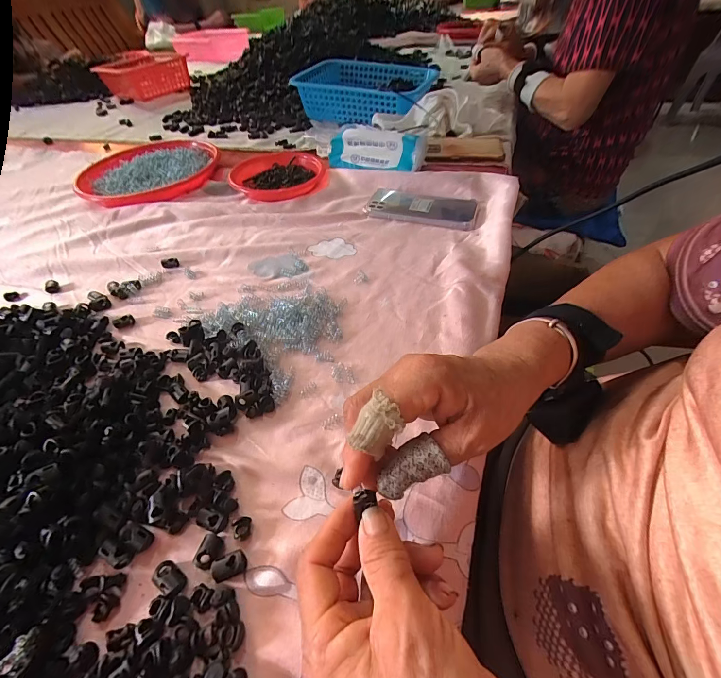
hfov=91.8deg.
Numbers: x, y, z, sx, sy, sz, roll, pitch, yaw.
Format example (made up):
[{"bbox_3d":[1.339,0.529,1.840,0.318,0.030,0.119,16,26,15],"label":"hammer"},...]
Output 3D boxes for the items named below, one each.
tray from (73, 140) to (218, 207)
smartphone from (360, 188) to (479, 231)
[{"bbox_3d":[-0.415,-0.343,0.695,0.245,0.027,0.253,-14,47,-8],"label":"tray"},{"bbox_3d":[0.093,-0.205,0.540,0.161,0.015,0.088,14,49,17],"label":"smartphone"}]

